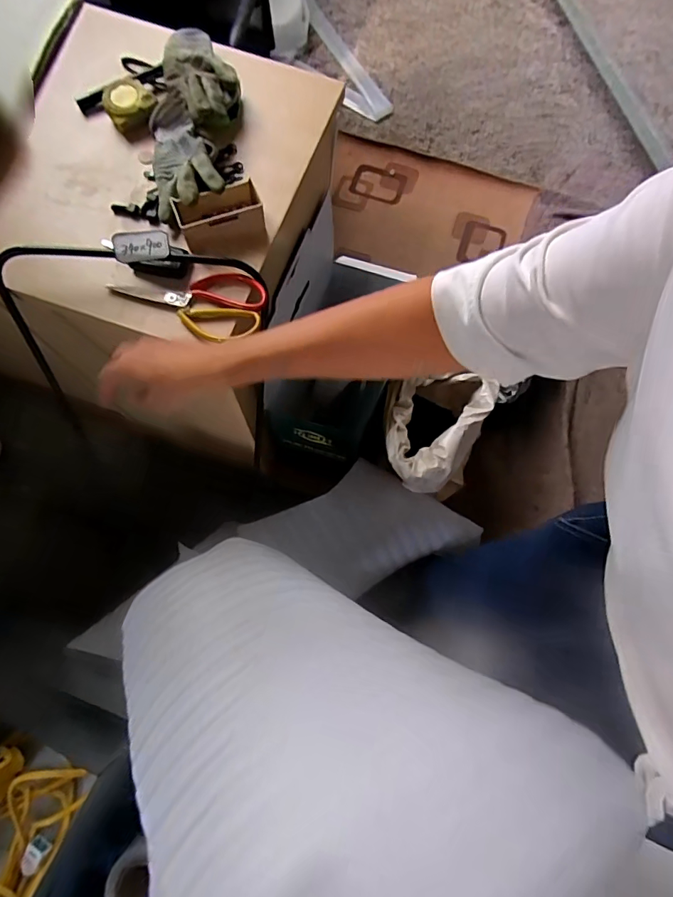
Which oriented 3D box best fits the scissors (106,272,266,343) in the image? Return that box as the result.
[{"bbox_3d":[-0.184,-0.192,0.574,0.184,0.009,0.095,17,74,3],"label":"scissors"}]

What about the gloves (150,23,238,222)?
[{"bbox_3d":[-0.196,-0.454,0.621,0.116,0.048,0.318,2,74,-1],"label":"gloves"}]

